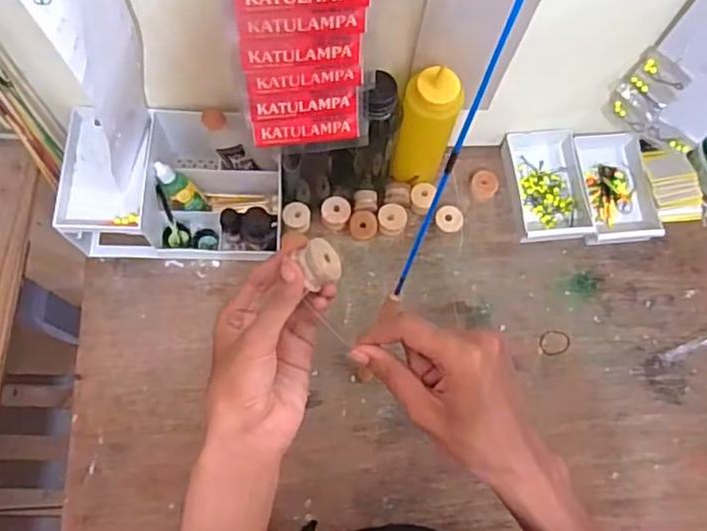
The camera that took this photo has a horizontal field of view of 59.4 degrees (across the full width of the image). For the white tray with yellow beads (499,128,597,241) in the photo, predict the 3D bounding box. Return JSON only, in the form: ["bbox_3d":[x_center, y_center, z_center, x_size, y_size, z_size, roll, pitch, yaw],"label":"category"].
[{"bbox_3d":[0.242,-0.105,0.775,0.094,0.026,0.150,-4,72,-4],"label":"white tray with yellow beads"}]

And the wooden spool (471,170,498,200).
[{"bbox_3d":[0.164,-0.101,0.778,0.034,0.027,0.031,1,72,-2],"label":"wooden spool"}]

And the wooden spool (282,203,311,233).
[{"bbox_3d":[-0.068,-0.057,0.744,0.032,0.014,0.035,1,72,-2],"label":"wooden spool"}]

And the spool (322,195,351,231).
[{"bbox_3d":[-0.021,-0.062,0.749,0.034,0.027,0.035,1,72,-2],"label":"spool"}]

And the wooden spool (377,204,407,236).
[{"bbox_3d":[0.047,-0.055,0.753,0.033,0.019,0.036,1,72,-2],"label":"wooden spool"}]

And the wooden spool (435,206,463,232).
[{"bbox_3d":[0.116,-0.055,0.753,0.032,0.023,0.028,19,72,4],"label":"wooden spool"}]

